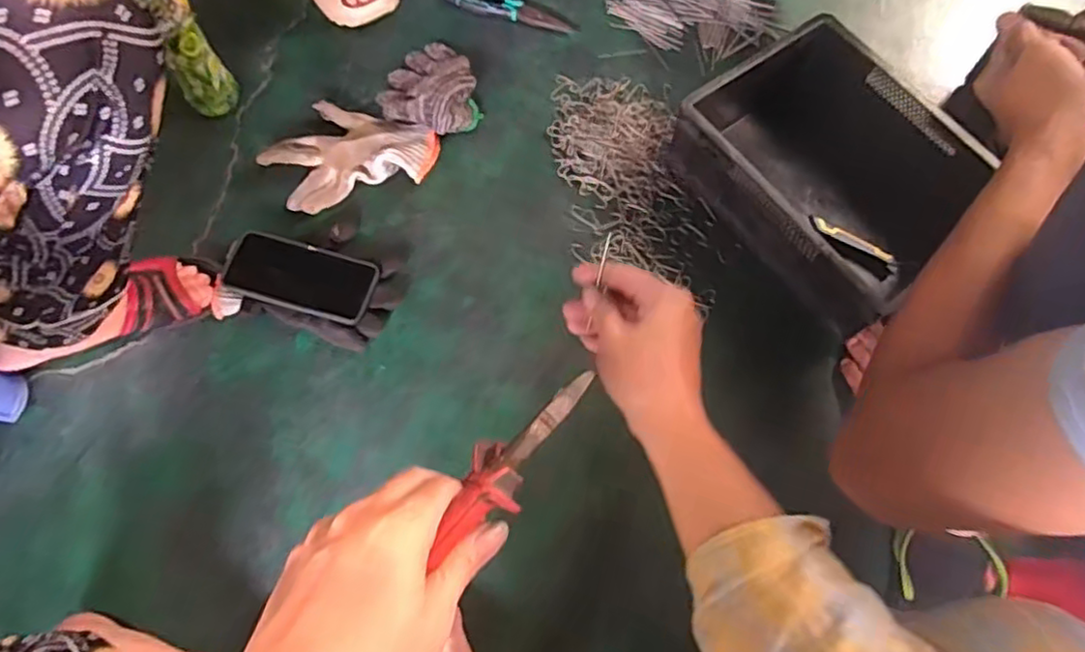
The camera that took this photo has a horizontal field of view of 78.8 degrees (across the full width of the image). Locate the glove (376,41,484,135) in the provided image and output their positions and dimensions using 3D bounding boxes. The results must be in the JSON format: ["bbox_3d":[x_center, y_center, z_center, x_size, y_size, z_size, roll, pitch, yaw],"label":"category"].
[{"bbox_3d":[-0.156,-0.321,0.871,0.129,0.051,0.160,-13,70,-6],"label":"glove"}]

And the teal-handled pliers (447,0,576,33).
[{"bbox_3d":[-0.047,-0.452,0.938,0.178,0.015,0.055,23,70,8],"label":"teal-handled pliers"}]

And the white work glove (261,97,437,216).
[{"bbox_3d":[-0.244,-0.228,0.848,0.205,0.029,0.135,-18,70,-8],"label":"white work glove"}]

